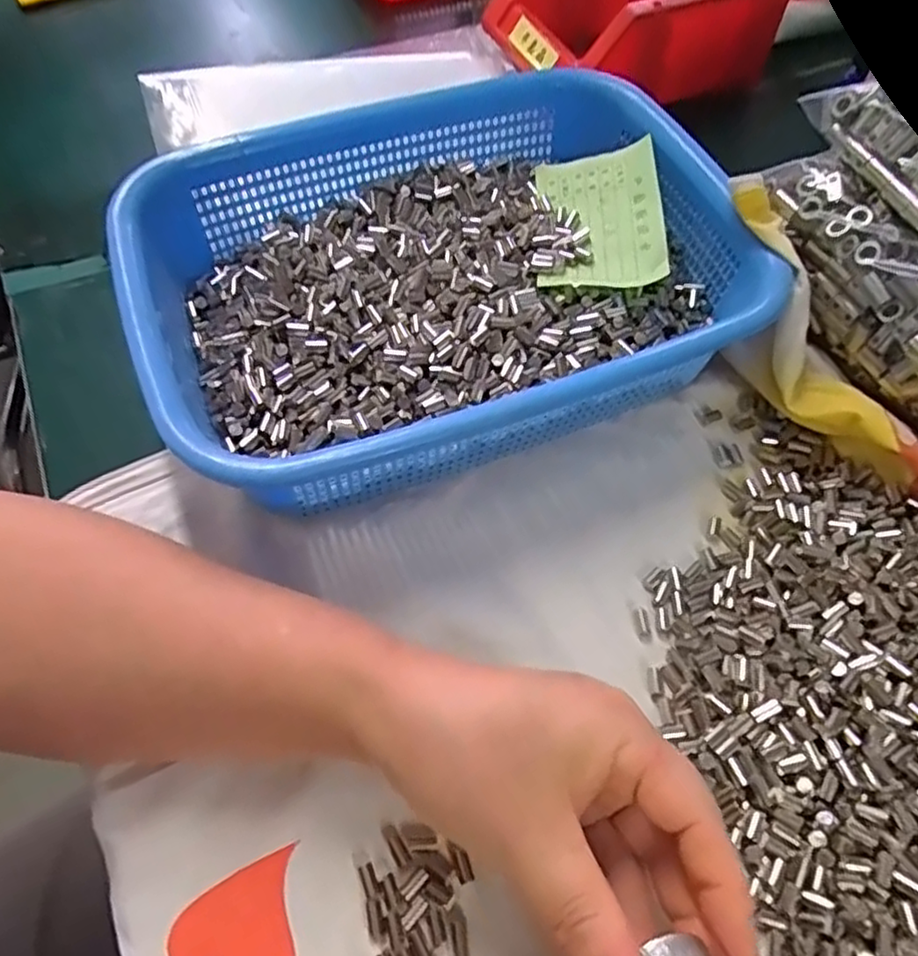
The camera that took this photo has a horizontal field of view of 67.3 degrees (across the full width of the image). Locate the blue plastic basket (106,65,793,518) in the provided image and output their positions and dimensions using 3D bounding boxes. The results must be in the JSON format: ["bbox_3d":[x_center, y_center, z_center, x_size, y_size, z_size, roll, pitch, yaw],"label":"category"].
[{"bbox_3d":[-0.007,-0.095,0.343,0.273,0.073,0.206,-19,61,-11],"label":"blue plastic basket"}]

